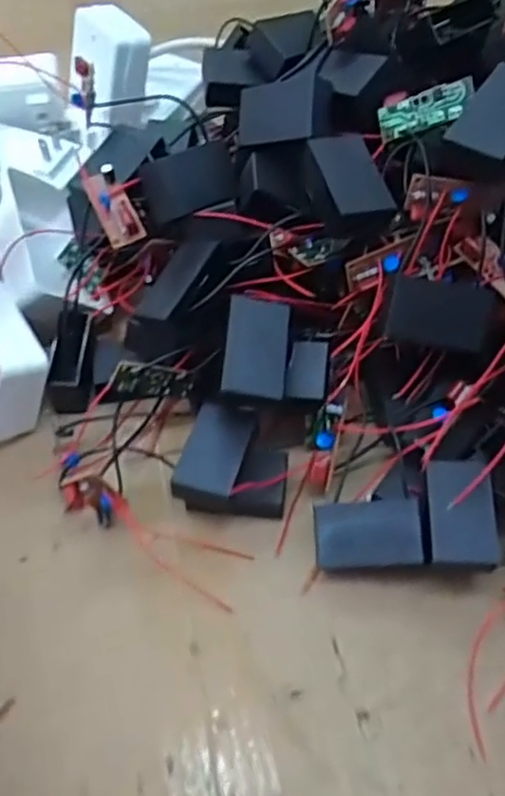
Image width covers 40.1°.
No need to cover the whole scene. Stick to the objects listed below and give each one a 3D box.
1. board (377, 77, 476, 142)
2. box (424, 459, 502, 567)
[{"bbox_3d":[0.081,-0.134,0.324,0.045,0.004,0.018,-11,89,32],"label":"board"},{"bbox_3d":[0.093,0.050,0.307,0.029,0.015,0.047,2,57,0],"label":"box"}]

